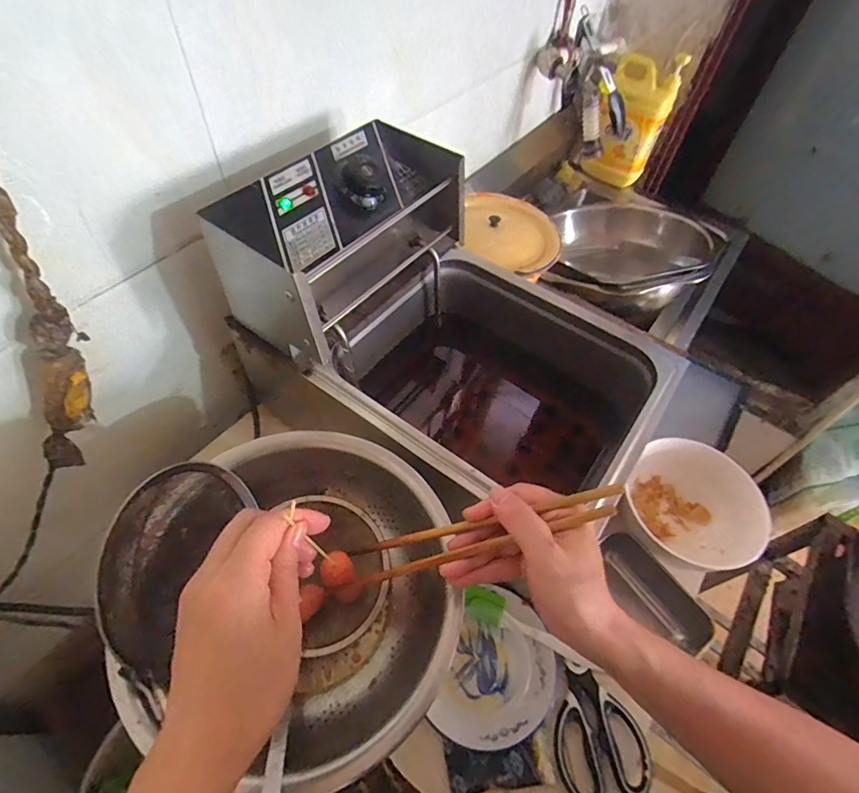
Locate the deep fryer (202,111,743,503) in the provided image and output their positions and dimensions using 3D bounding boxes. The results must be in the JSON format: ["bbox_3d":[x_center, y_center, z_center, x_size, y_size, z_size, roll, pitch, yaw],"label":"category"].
[{"bbox_3d":[0.032,-0.065,0.514,0.410,0.249,0.267,31,58,16],"label":"deep fryer"}]

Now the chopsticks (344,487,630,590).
[{"bbox_3d":[0.034,0.099,0.332,0.206,0.024,0.034,-23,52,23],"label":"chopsticks"}]

